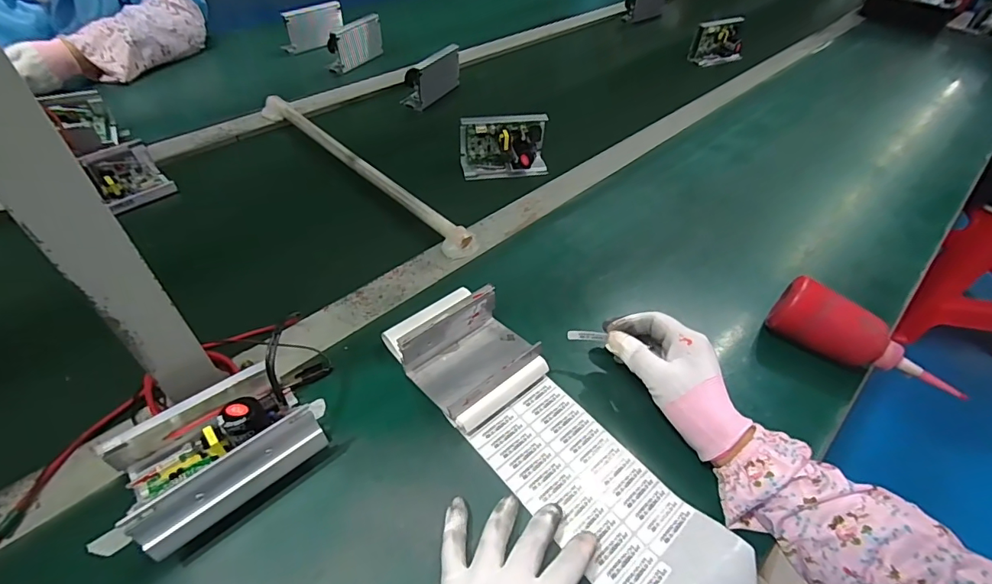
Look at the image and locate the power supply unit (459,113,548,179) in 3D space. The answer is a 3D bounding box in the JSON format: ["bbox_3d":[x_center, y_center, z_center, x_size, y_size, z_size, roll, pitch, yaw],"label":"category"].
[{"bbox_3d":[0.015,-0.219,0.707,0.128,0.070,0.055,-5,47,-9],"label":"power supply unit"}]

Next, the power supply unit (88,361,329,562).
[{"bbox_3d":[-0.228,0.125,0.369,0.177,0.068,0.113,-33,57,-30],"label":"power supply unit"}]

